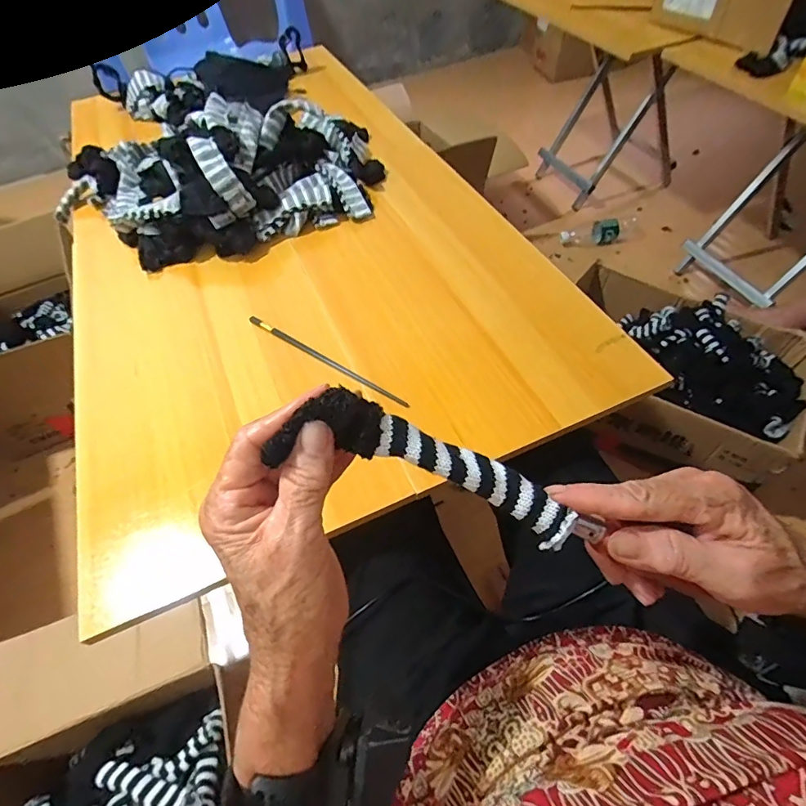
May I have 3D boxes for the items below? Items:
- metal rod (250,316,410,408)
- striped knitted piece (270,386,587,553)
[{"bbox_3d":[-0.092,-0.052,0.522,0.236,0.004,0.008,29,62,23],"label":"metal rod"},{"bbox_3d":[0.014,0.033,0.232,0.151,0.018,0.041,24,57,-9],"label":"striped knitted piece"}]

